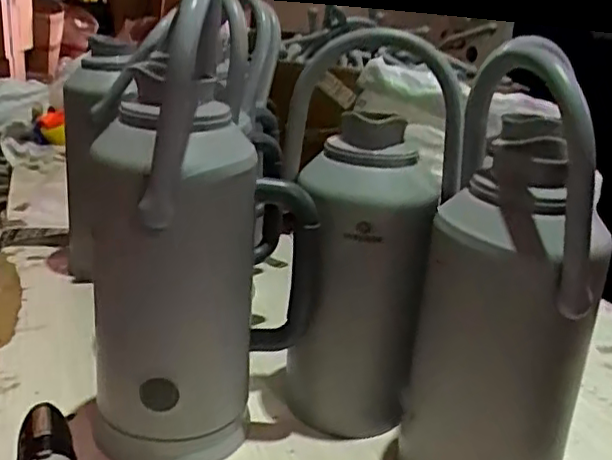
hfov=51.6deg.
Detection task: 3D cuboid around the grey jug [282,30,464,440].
[{"bbox_3d":[0.065,0.021,0.711,0.185,0.409,0.145,4,20,5],"label":"grey jug"}]

